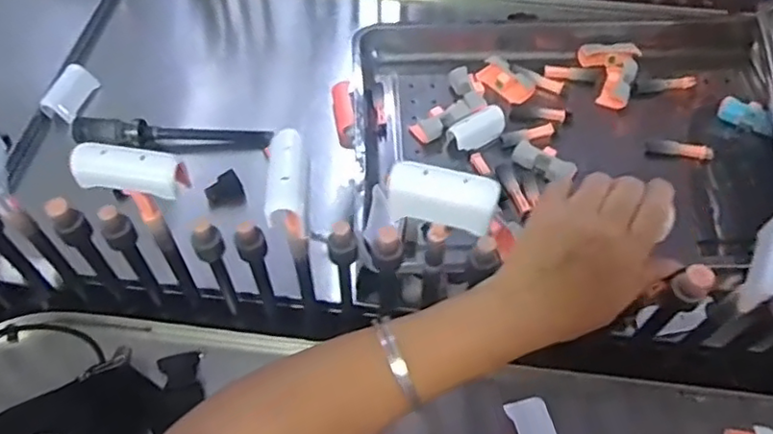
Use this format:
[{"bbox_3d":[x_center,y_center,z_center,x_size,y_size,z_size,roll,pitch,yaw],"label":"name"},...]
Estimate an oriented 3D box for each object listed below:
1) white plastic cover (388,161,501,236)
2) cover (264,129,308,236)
[{"bbox_3d":[0.039,-0.013,0.436,0.074,0.037,0.031,15,58,9],"label":"white plastic cover"},{"bbox_3d":[-0.071,-0.029,0.445,0.028,0.014,0.082,-2,57,-2],"label":"cover"}]

